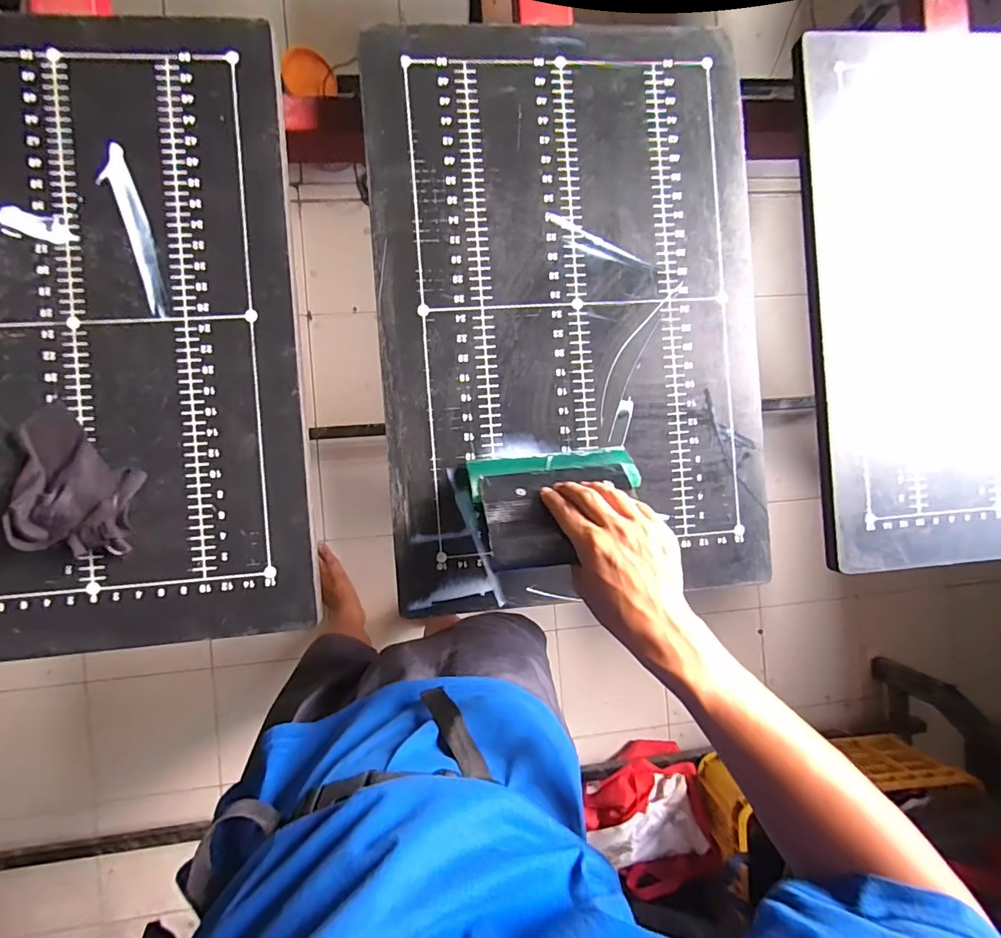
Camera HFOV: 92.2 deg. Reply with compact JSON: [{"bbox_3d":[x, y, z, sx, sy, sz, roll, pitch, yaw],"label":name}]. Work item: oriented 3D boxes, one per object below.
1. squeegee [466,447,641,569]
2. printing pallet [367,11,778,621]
[{"bbox_3d":[0.058,0.027,0.445,0.160,0.135,0.014,-7,130,-9],"label":"squeegee"},{"bbox_3d":[0.084,-0.158,0.499,0.402,0.012,0.574,-4,90,-5],"label":"printing pallet"}]

